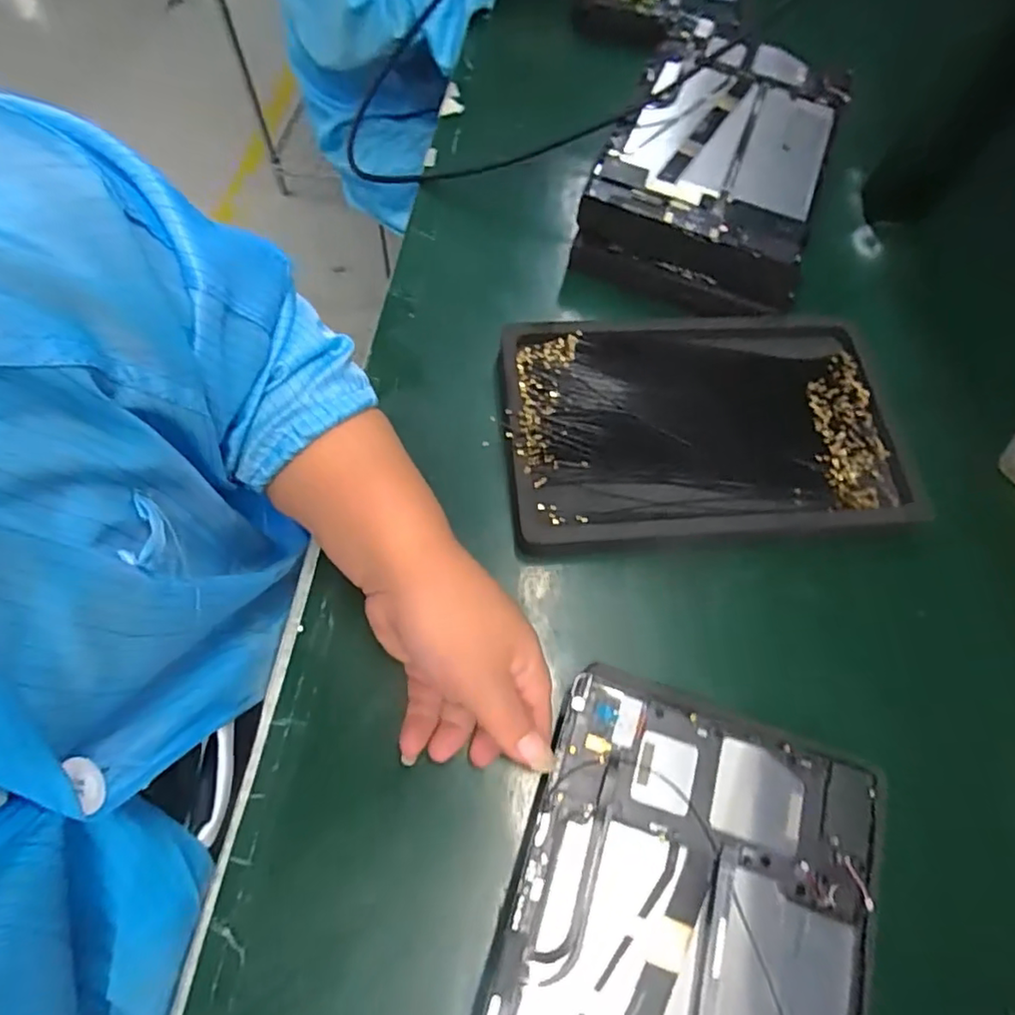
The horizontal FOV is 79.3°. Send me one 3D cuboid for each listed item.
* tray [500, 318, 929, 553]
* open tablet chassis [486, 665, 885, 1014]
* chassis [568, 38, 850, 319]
[{"bbox_3d":[0.122,-0.054,0.387,0.245,0.023,0.155,-5,66,-2],"label":"tray"},{"bbox_3d":[0.073,0.208,0.257,0.153,0.012,0.241,15,67,7],"label":"open tablet chassis"},{"bbox_3d":[0.159,-0.260,0.459,0.151,0.051,0.245,21,67,9],"label":"chassis"}]

